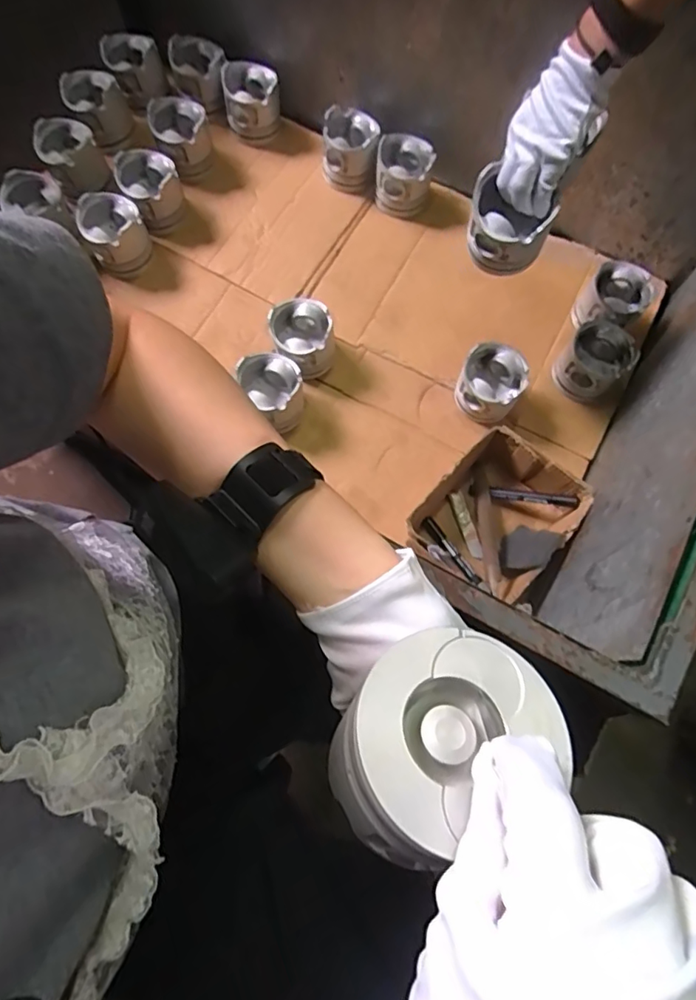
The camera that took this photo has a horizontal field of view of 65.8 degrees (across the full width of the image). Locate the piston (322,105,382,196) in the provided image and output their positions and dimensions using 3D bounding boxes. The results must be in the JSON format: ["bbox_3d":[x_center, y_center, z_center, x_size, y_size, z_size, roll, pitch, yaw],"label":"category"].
[{"bbox_3d":[0.005,-0.597,0.913,0.094,0.098,0.095,0,75,-1],"label":"piston"}]

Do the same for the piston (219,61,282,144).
[{"bbox_3d":[-0.166,-0.695,0.929,0.093,0.067,0.099,-6,75,-2],"label":"piston"}]

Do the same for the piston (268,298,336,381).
[{"bbox_3d":[-0.068,-0.246,0.826,0.094,0.081,0.097,0,75,-1],"label":"piston"}]

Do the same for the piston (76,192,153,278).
[{"bbox_3d":[-0.366,-0.418,0.858,0.089,0.099,0.094,0,75,-1],"label":"piston"}]

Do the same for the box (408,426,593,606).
[{"bbox_3d":[0.212,0.014,0.751,0.171,0.084,0.191,40,78,9],"label":"box"}]

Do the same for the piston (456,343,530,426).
[{"bbox_3d":[0.212,-0.171,0.804,0.089,0.088,0.091,0,75,-1],"label":"piston"}]

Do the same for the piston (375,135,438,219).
[{"bbox_3d":[0.093,-0.538,0.898,0.092,0.091,0.104,1,75,-1],"label":"piston"}]

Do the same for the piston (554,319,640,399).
[{"bbox_3d":[0.369,-0.206,0.814,0.094,0.082,0.099,0,75,-1],"label":"piston"}]

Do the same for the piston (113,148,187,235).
[{"bbox_3d":[-0.318,-0.505,0.881,0.088,0.093,0.084,0,75,-1],"label":"piston"}]

